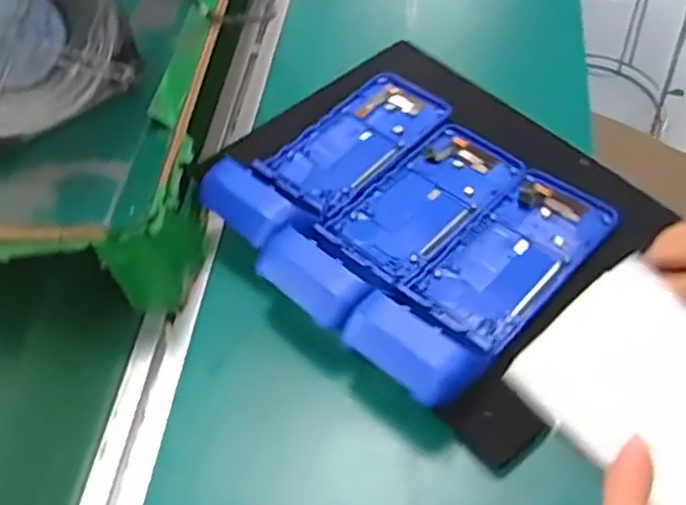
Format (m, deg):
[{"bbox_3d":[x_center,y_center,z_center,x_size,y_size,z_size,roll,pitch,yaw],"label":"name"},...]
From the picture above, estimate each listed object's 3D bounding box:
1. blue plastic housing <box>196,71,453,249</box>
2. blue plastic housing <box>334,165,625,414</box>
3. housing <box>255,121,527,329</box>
[{"bbox_3d":[-0.006,-0.079,0.579,0.083,0.034,0.224,34,51,25],"label":"blue plastic housing"},{"bbox_3d":[0.103,0.016,0.498,0.082,0.031,0.225,35,52,25],"label":"blue plastic housing"},{"bbox_3d":[0.042,-0.027,0.535,0.082,0.033,0.224,35,51,26],"label":"housing"}]

